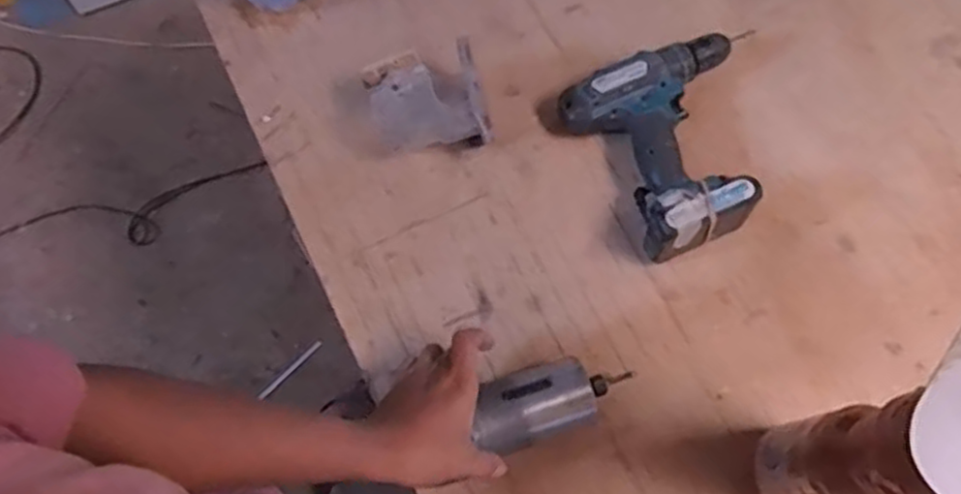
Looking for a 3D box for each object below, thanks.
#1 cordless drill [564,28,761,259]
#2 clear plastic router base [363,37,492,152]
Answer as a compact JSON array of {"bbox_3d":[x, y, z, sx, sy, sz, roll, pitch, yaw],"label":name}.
[{"bbox_3d":[0.211,-0.120,0.744,0.203,0.080,0.208,-26,73,-9],"label":"cordless drill"},{"bbox_3d":[-0.056,-0.146,0.743,0.112,0.094,0.111,-14,72,-5],"label":"clear plastic router base"}]

